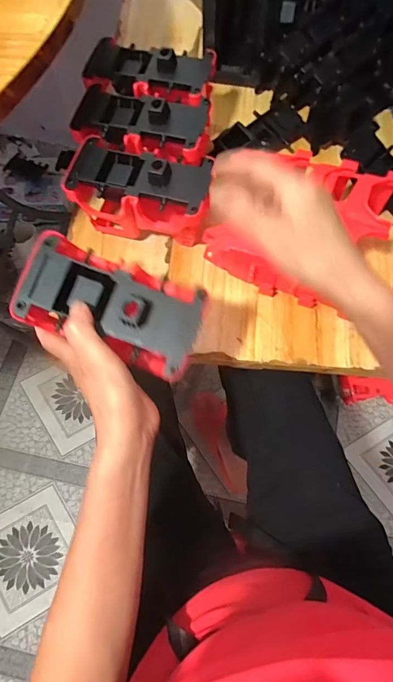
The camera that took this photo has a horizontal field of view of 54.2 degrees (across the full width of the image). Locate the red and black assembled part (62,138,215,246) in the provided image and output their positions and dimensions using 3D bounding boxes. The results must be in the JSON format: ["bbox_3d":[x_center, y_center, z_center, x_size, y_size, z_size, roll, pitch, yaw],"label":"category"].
[{"bbox_3d":[-0.060,-0.163,0.438,0.155,0.090,0.080,12,70,5],"label":"red and black assembled part"}]

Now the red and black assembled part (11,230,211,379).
[{"bbox_3d":[-0.072,-0.028,0.326,0.153,0.053,0.073,23,71,5],"label":"red and black assembled part"}]

